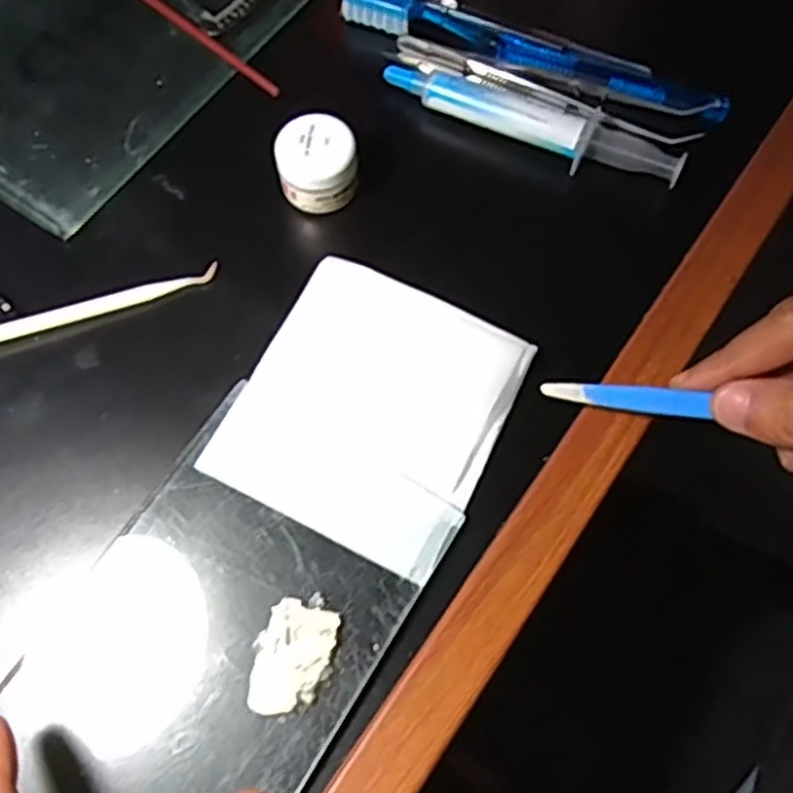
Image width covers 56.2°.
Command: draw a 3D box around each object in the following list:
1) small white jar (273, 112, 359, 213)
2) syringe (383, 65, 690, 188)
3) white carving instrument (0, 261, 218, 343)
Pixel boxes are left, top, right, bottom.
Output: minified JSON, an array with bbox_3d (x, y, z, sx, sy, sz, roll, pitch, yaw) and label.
[{"bbox_3d":[-0.033,-0.097,0.315,0.032,0.029,0.030,0,69,0],"label":"small white jar"},{"bbox_3d":[0.061,-0.126,0.331,0.136,0.012,0.030,21,71,8],"label":"syringe"},{"bbox_3d":[-0.141,-0.031,0.298,0.138,0.004,0.009,-19,70,-7],"label":"white carving instrument"}]

